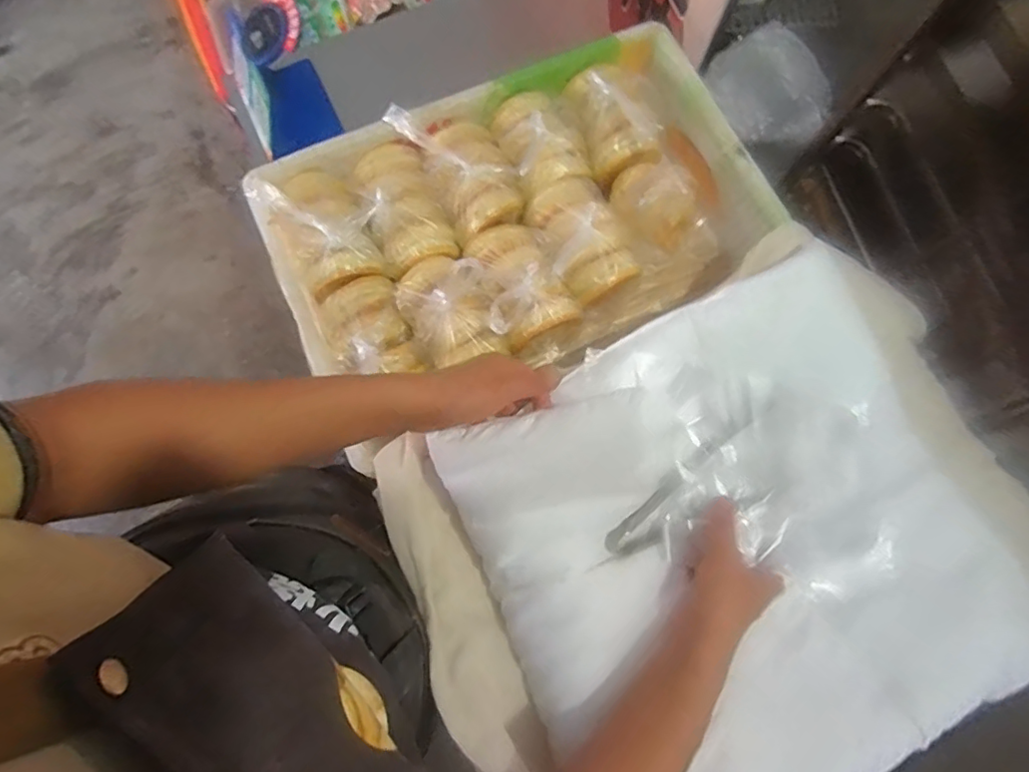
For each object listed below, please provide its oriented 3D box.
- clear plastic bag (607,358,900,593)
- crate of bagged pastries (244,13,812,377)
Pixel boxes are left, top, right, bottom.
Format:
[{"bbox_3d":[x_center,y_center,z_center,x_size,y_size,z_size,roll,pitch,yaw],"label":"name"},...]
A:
[{"bbox_3d":[0.253,0.088,0.576,0.287,0.051,0.203,9,76,1],"label":"clear plastic bag"},{"bbox_3d":[0.006,-0.206,0.747,0.588,0.114,0.378,-24,78,-7],"label":"crate of bagged pastries"}]

